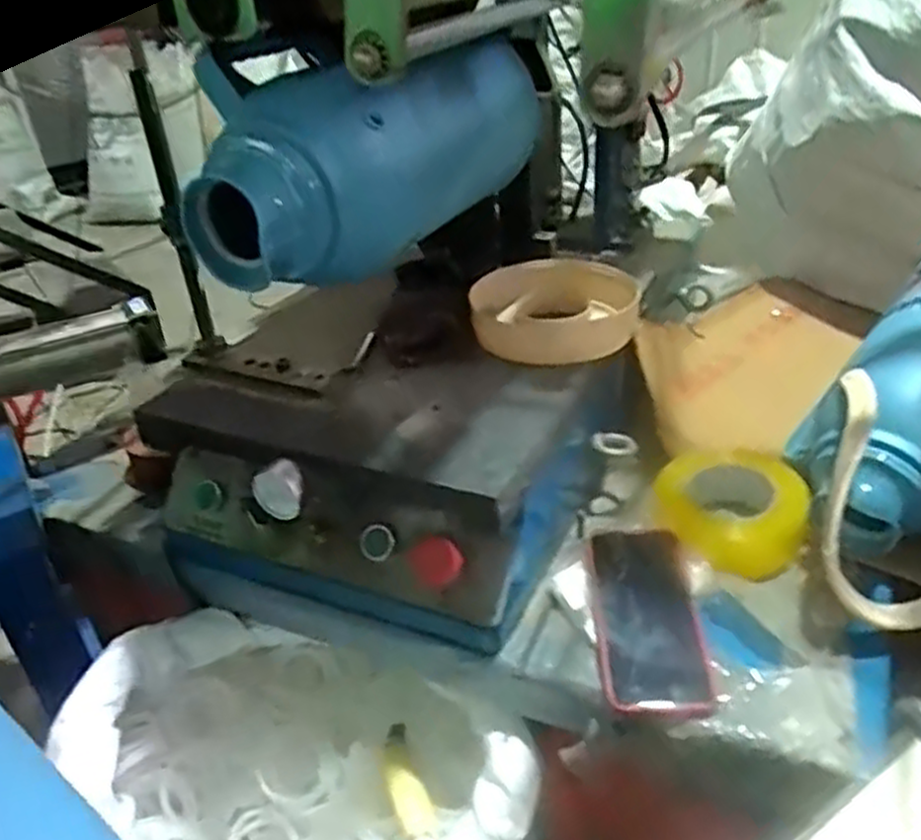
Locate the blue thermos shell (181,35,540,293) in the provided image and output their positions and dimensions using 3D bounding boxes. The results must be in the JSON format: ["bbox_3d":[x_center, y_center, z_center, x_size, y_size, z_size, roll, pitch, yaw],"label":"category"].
[{"bbox_3d":[-0.078,-0.212,0.616,0.142,0.135,0.322,16,36,30],"label":"blue thermos shell"}]

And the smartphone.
[{"bbox_3d":[0.149,0.159,0.638,0.080,0.012,0.166,1,43,3],"label":"smartphone"}]

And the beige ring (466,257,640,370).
[{"bbox_3d":[0.094,-0.103,0.764,0.162,0.049,0.130,-4,31,0],"label":"beige ring"}]

